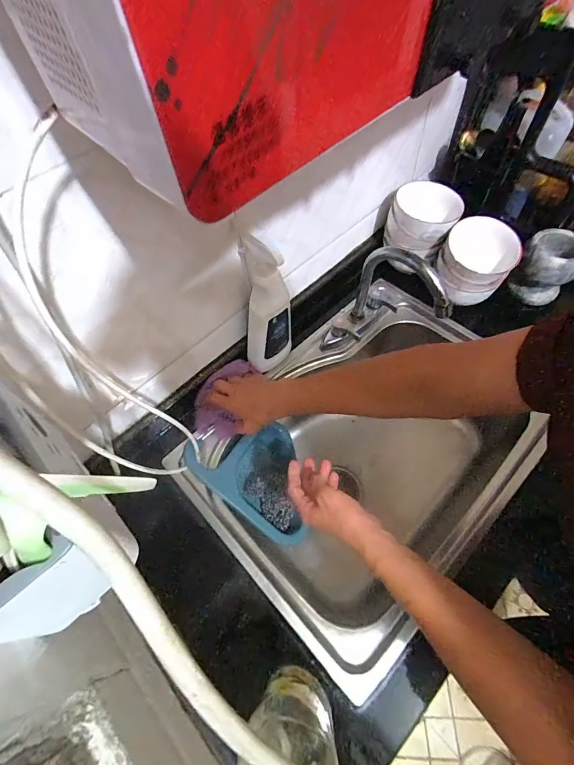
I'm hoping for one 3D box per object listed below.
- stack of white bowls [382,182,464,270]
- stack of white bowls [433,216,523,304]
[{"bbox_3d":[0.267,-0.309,0.706,0.124,0.113,0.130,27,66,18],"label":"stack of white bowls"},{"bbox_3d":[0.353,-0.224,0.672,0.130,0.110,0.116,27,66,18],"label":"stack of white bowls"}]

